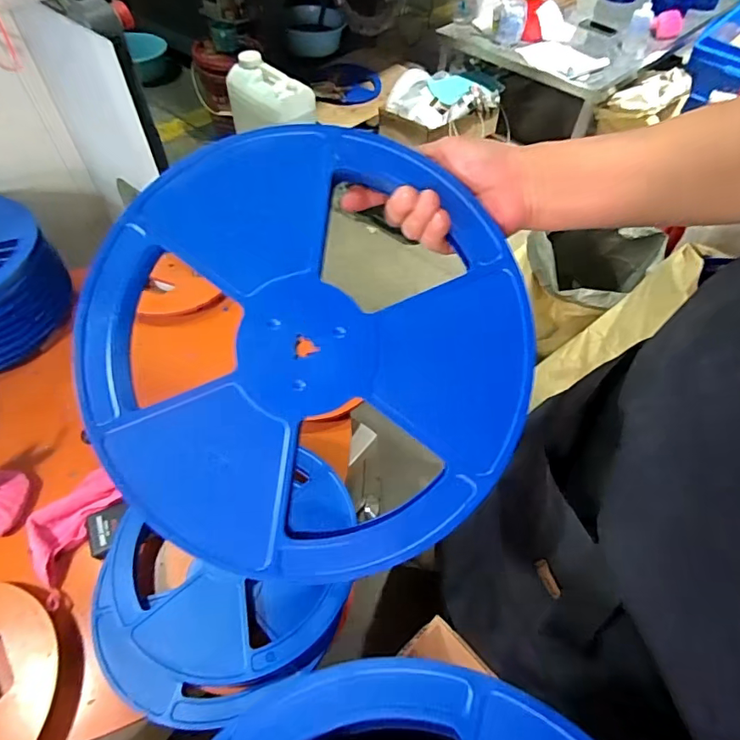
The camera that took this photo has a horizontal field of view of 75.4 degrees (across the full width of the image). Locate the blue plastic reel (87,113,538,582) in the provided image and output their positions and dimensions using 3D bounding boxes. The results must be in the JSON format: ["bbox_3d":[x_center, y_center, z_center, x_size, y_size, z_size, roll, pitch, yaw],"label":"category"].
[{"bbox_3d":[-0.048,-0.014,0.349,0.313,0.014,0.315,4,86,1],"label":"blue plastic reel"}]

